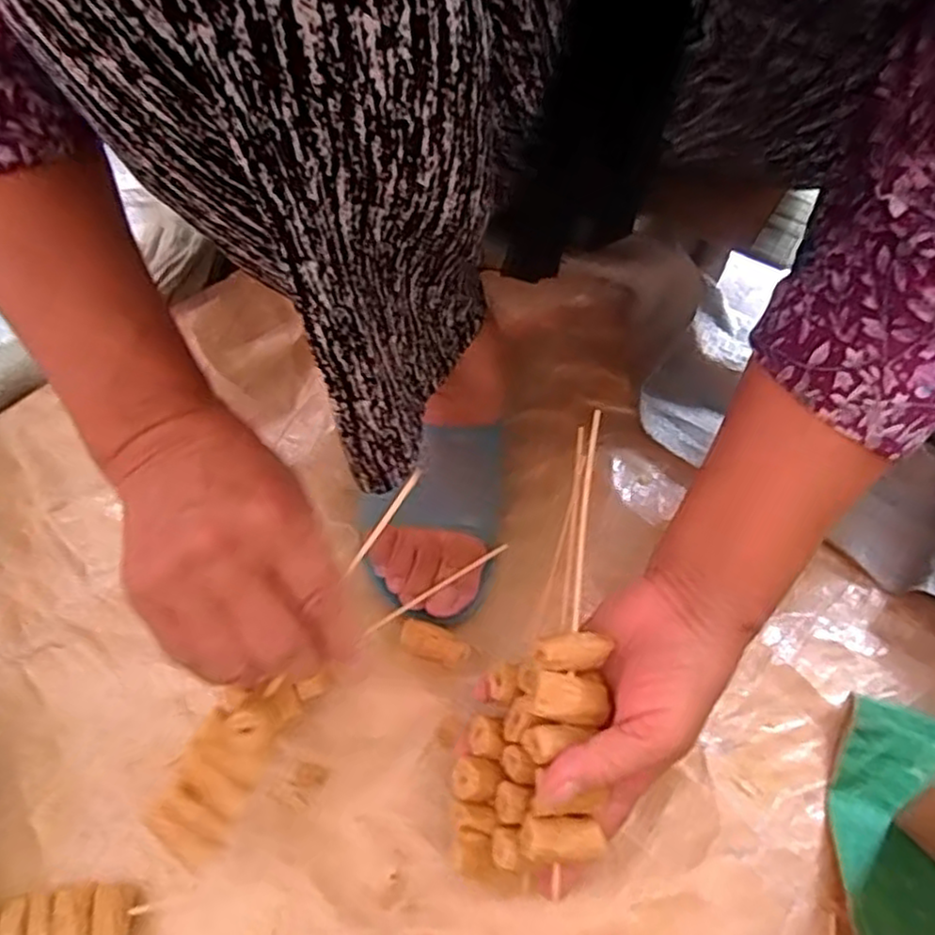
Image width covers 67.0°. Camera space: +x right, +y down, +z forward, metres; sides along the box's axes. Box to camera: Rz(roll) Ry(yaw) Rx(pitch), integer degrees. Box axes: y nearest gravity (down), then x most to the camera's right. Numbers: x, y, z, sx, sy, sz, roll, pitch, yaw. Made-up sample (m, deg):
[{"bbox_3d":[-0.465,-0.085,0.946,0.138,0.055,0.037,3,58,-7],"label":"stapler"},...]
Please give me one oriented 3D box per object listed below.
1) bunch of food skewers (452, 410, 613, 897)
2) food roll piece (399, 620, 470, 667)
[{"bbox_3d":[0.042,0.101,0.340,0.070,0.042,0.205,14,85,11],"label":"bunch of food skewers"},{"bbox_3d":[-0.020,0.108,0.431,0.041,0.019,0.020,19,63,13],"label":"food roll piece"}]

